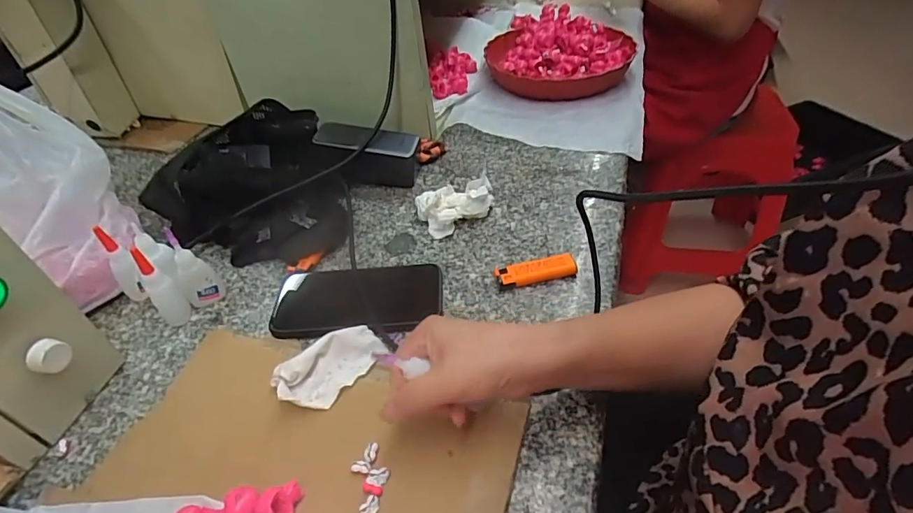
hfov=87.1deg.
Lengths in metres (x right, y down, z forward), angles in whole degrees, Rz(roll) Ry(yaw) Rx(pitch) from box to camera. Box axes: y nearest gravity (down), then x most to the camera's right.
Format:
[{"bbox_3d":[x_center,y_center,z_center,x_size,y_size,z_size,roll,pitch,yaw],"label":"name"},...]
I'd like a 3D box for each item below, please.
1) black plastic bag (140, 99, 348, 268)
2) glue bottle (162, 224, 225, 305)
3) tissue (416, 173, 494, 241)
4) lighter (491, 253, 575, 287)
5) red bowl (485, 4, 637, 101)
[{"bbox_3d":[-0.243,-0.102,0.592,0.203,0.099,0.226,-6,42,0],"label":"black plastic bag"},{"bbox_3d":[-0.262,0.013,0.477,0.032,0.088,0.017,-20,44,-16],"label":"glue bottle"},{"bbox_3d":[0.003,-0.060,0.562,0.089,0.033,0.055,-20,43,-15],"label":"tissue"},{"bbox_3d":[0.080,0.015,0.484,0.079,0.015,0.024,-11,42,-6],"label":"lighter"},{"bbox_3d":[0.165,-0.341,0.804,0.233,0.076,0.225,-3,42,3],"label":"red bowl"}]

